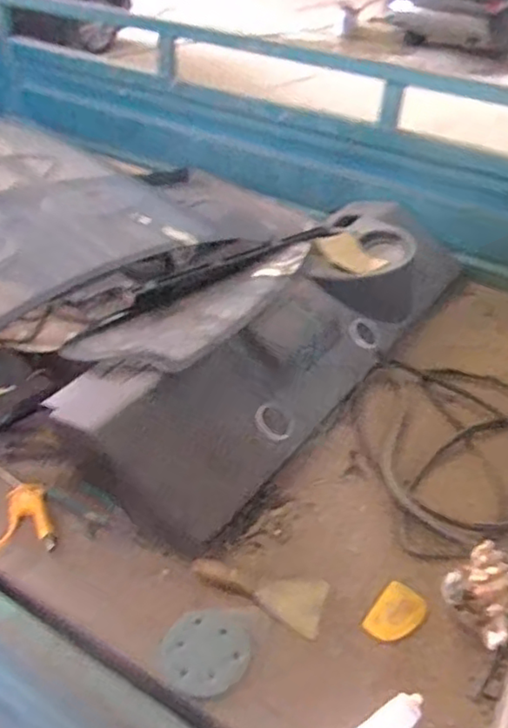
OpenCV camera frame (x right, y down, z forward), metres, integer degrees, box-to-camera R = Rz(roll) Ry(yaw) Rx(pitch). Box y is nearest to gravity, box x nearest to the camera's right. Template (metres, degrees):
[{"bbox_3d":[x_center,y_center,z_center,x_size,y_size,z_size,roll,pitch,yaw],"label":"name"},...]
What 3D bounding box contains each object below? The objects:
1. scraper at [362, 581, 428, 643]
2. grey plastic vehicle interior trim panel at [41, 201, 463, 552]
[{"bbox_3d":[0.211,0.369,0.927,0.067,0.004,0.097,27,43,27],"label":"scraper"},{"bbox_3d":[0.047,-0.045,1.276,0.345,0.162,0.878,27,43,27],"label":"grey plastic vehicle interior trim panel"}]

